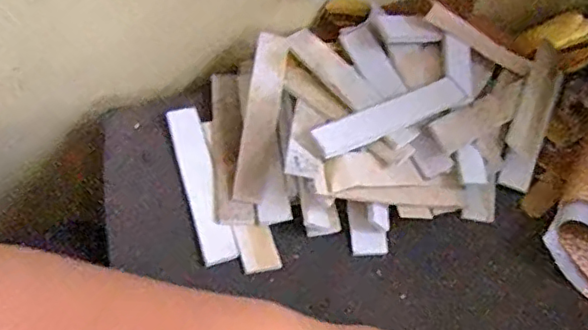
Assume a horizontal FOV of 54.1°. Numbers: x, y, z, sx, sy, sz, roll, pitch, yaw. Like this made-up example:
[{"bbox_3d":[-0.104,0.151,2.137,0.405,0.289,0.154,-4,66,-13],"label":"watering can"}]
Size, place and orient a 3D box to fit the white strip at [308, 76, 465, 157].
[{"bbox_3d":[0.059,-0.030,0.344,0.107,0.004,0.020,-23,75,-23],"label":"white strip"}]

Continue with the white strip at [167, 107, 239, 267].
[{"bbox_3d":[-0.058,0.010,0.358,0.020,0.004,0.107,-14,66,-10],"label":"white strip"}]

